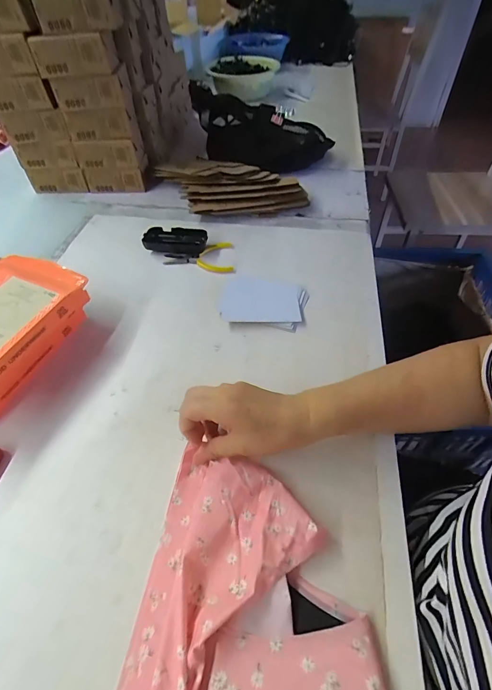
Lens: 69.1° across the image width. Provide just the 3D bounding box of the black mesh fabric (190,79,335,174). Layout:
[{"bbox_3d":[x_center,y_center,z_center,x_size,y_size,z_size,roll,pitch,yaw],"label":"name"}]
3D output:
[{"bbox_3d":[0.018,-0.508,0.865,0.349,0.154,0.078,17,52,15],"label":"black mesh fabric"}]

